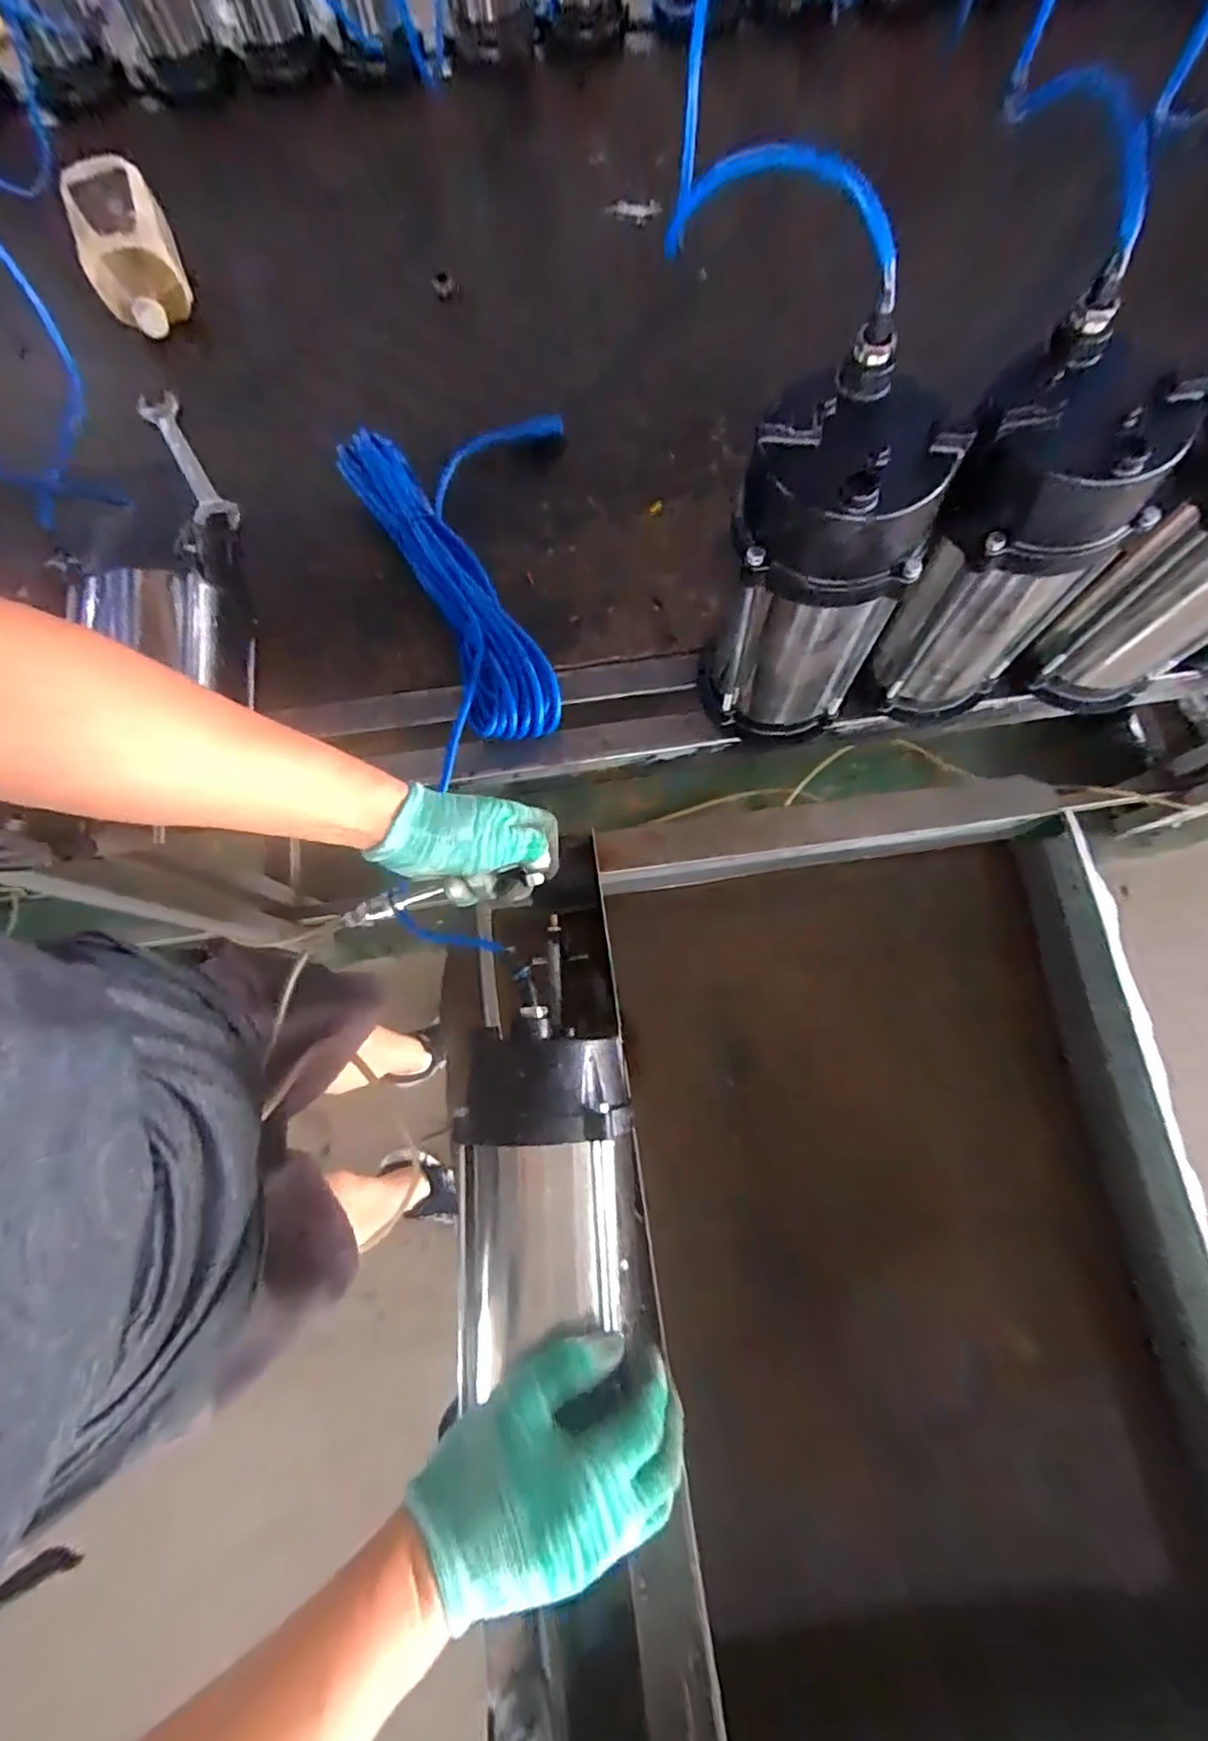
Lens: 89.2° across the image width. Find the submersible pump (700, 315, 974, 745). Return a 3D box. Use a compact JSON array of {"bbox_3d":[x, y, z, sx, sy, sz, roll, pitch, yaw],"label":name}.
[{"bbox_3d":[0.147,-0.210,0.465,0.112,0.264,0.120,-4,76,0],"label":"submersible pump"}]

